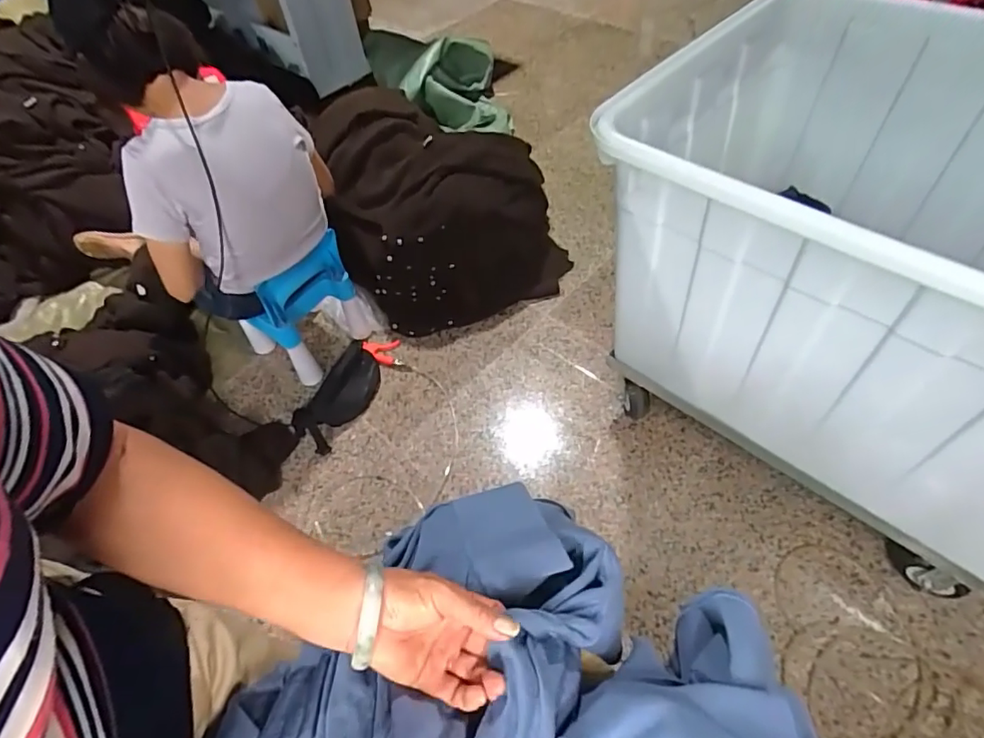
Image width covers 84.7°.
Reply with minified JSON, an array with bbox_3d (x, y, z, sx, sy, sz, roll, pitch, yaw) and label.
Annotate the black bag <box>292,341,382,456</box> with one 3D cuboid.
[{"bbox_3d":[-0.420,0.072,1.504,0.161,0.057,0.327,20,58,19],"label":"black bag"}]

